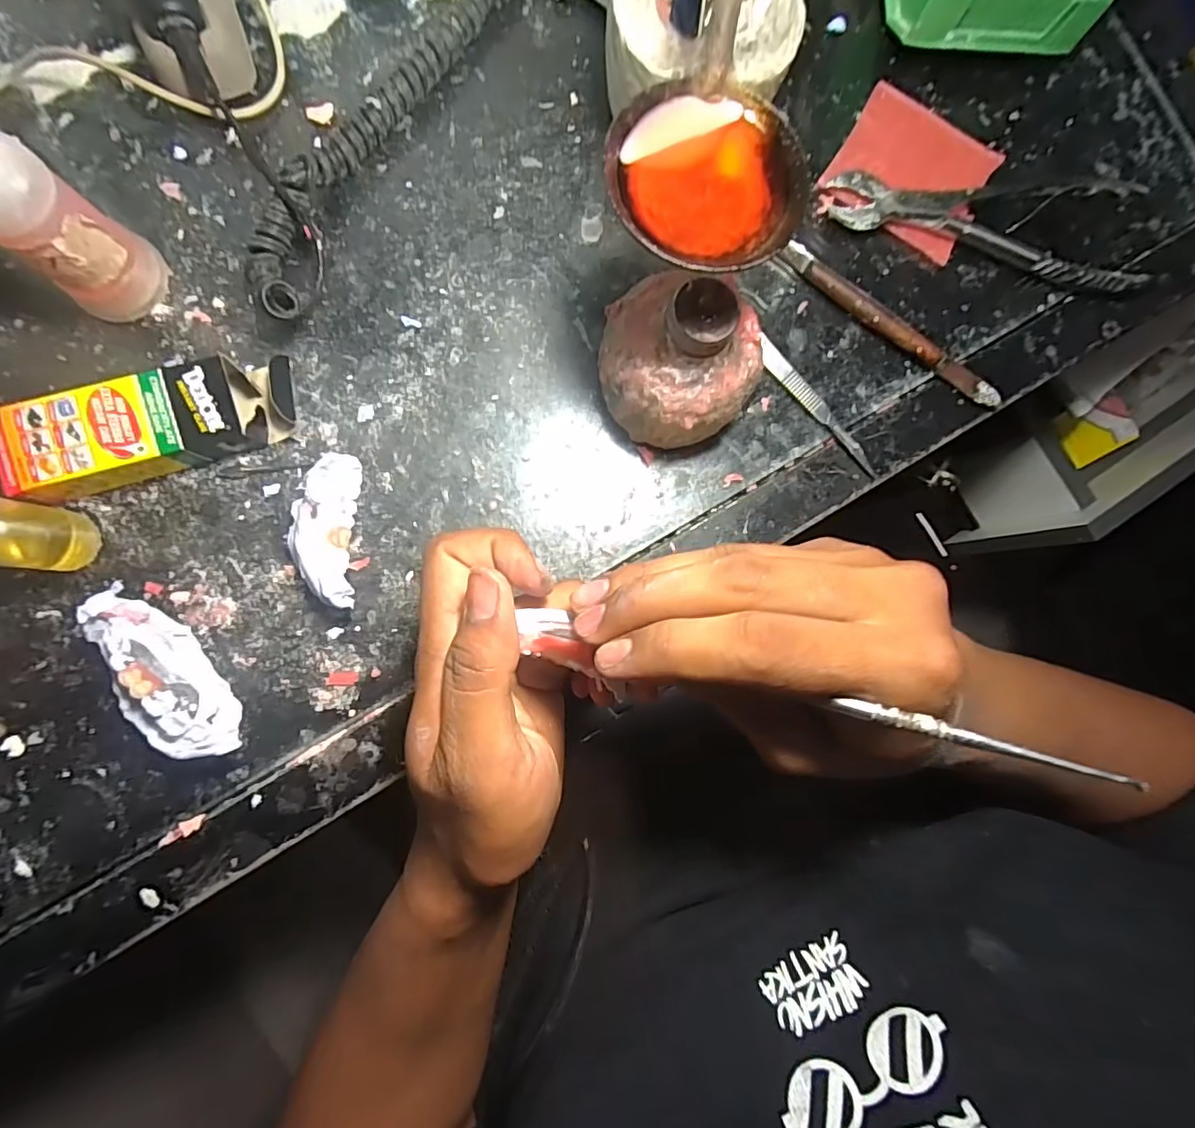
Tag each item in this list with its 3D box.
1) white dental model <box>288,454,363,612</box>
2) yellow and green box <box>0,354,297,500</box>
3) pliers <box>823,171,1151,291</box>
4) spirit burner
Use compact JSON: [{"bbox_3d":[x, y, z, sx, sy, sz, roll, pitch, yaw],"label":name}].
[{"bbox_3d":[-0.128,-0.016,0.262,0.024,0.025,0.070,-1,87,-6],"label":"white dental model"},{"bbox_3d":[-0.205,-0.065,0.256,0.120,0.026,0.040,-16,89,-6],"label":"yellow and green box"},{"bbox_3d":[0.227,-0.195,0.315,0.194,0.012,0.063,1,87,-6],"label":"pliers"},{"bbox_3d":[0.038,-0.095,0.258,0.070,0.077,0.066,0,87,-6],"label":"spirit burner"}]

